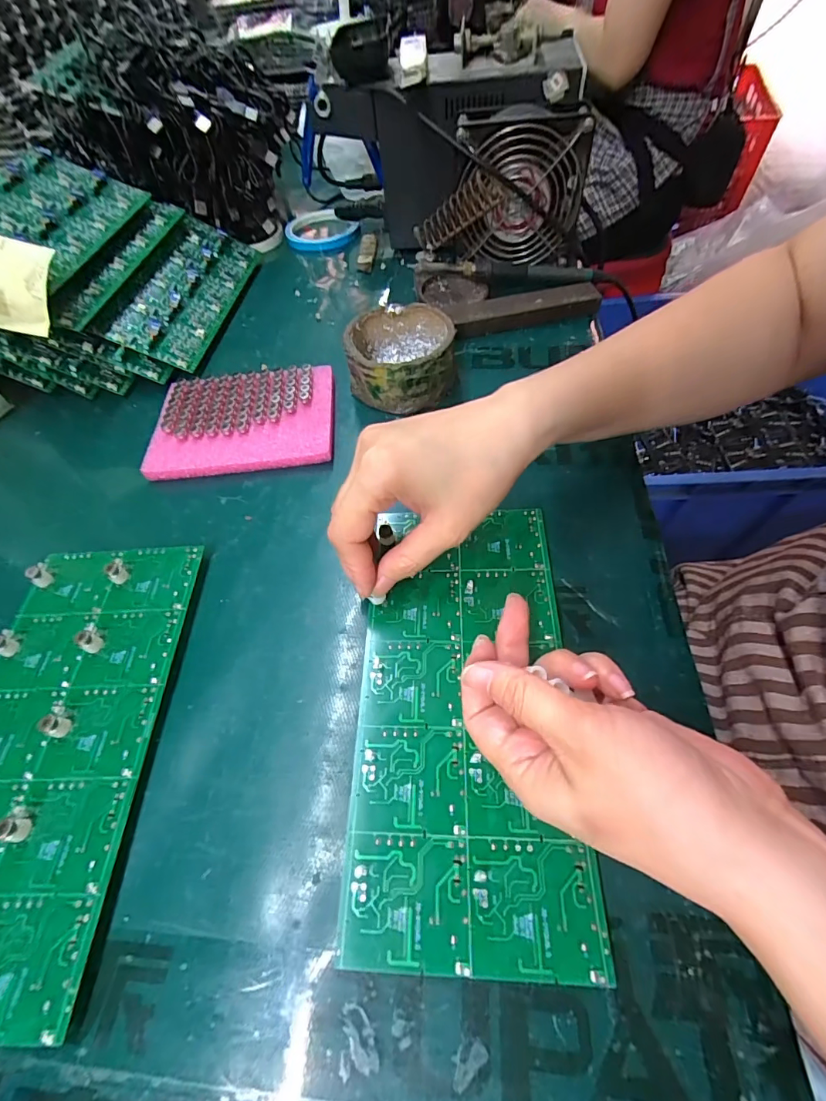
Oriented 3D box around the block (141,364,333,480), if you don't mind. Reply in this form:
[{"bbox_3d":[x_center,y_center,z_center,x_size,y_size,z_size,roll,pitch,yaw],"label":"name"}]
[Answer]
[{"bbox_3d":[-0.135,-0.106,0.357,0.138,0.019,0.101,-6,57,-1],"label":"block"}]

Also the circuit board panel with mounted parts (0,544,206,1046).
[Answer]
[{"bbox_3d":[-0.189,0.095,0.232,0.104,0.016,0.225,-2,57,1],"label":"circuit board panel with mounted parts"}]

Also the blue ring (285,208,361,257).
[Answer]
[{"bbox_3d":[-0.115,-0.390,0.541,0.081,0.014,0.082,-1,57,2],"label":"blue ring"}]

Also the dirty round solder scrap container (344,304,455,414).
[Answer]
[{"bbox_3d":[-0.010,-0.161,0.365,0.084,0.042,0.083,-1,57,2],"label":"dirty round solder scrap container"}]

